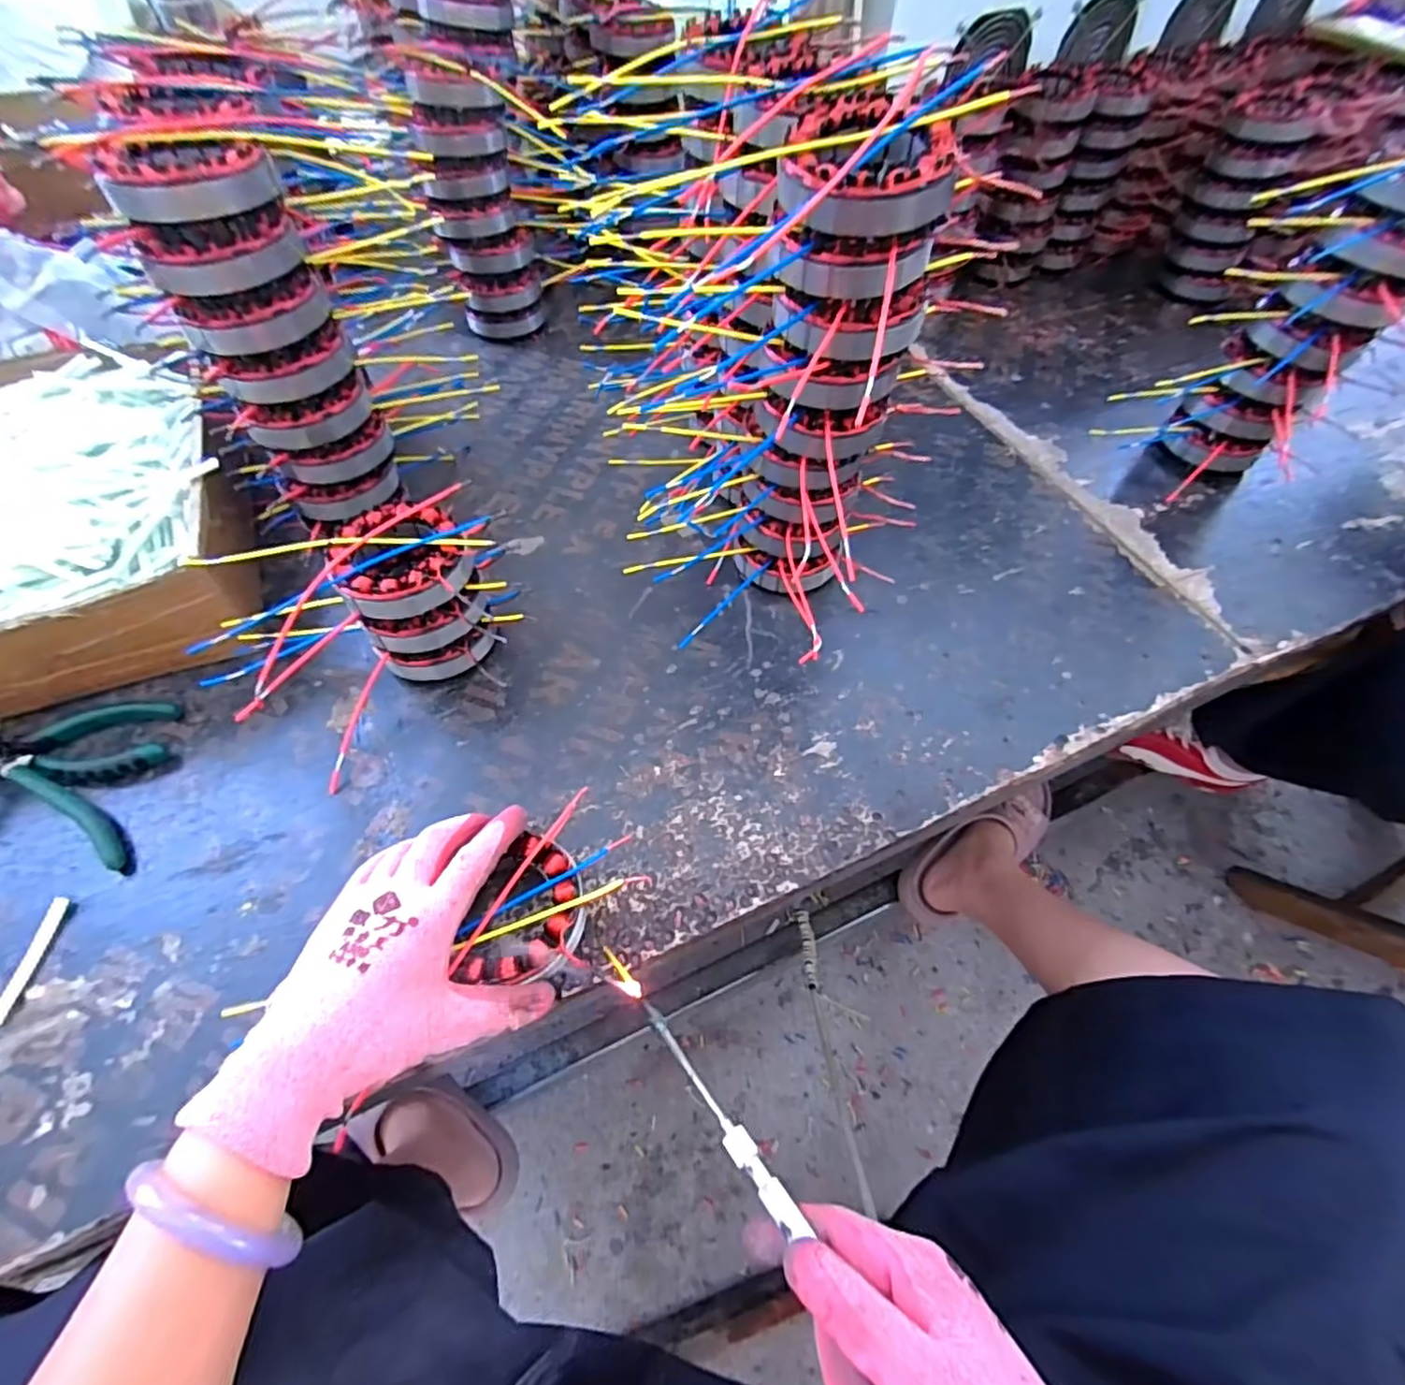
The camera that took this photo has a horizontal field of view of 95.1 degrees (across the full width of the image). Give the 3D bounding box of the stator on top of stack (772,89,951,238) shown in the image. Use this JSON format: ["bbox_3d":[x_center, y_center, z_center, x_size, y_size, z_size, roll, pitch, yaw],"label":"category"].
[{"bbox_3d":[0.078,-0.268,0.320,0.078,0.038,0.082,0,58,0],"label":"stator on top of stack"}]

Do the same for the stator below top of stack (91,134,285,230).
[{"bbox_3d":[-0.294,-0.292,0.364,0.064,0.030,0.076,26,61,15],"label":"stator below top of stack"}]

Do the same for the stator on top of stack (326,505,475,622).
[{"bbox_3d":[-0.200,-0.089,0.430,0.080,0.033,0.093,-24,61,-15],"label":"stator on top of stack"}]

